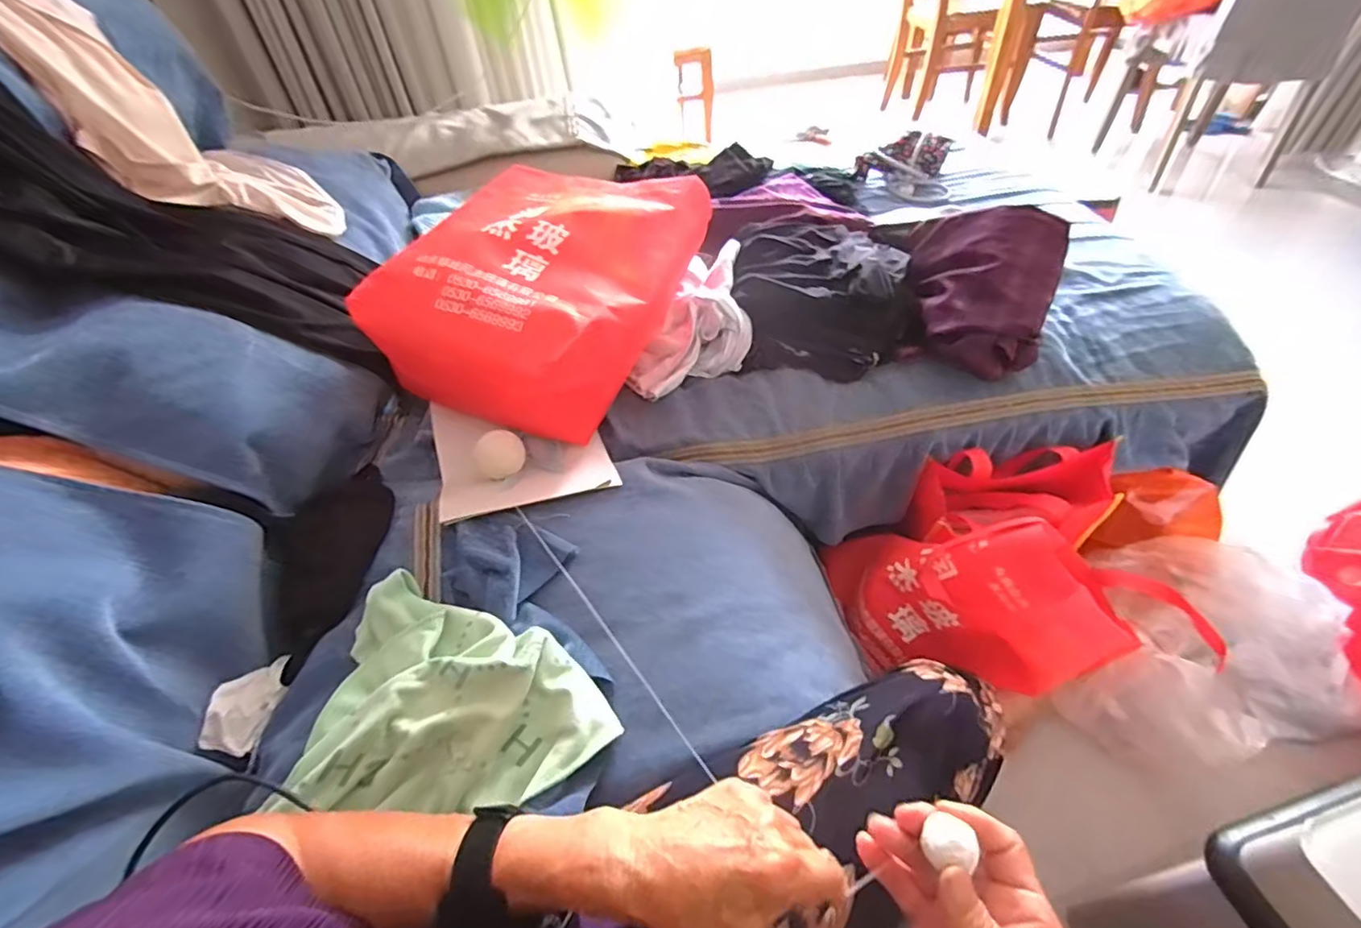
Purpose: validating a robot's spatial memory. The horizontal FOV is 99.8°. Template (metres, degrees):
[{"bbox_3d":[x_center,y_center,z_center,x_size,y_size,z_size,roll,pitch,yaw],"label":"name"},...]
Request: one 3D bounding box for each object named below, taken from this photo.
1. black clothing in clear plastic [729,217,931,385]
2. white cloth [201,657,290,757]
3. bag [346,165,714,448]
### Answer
[{"bbox_3d":[0.205,-0.249,0.826,0.242,0.090,0.270,4,47,9],"label":"black clothing in clear plastic"},{"bbox_3d":[-0.388,0.215,0.516,0.048,0.034,0.083,20,51,22],"label":"white cloth"},{"bbox_3d":[-0.172,-0.224,0.741,0.314,0.154,0.368,17,51,20],"label":"bag"}]

